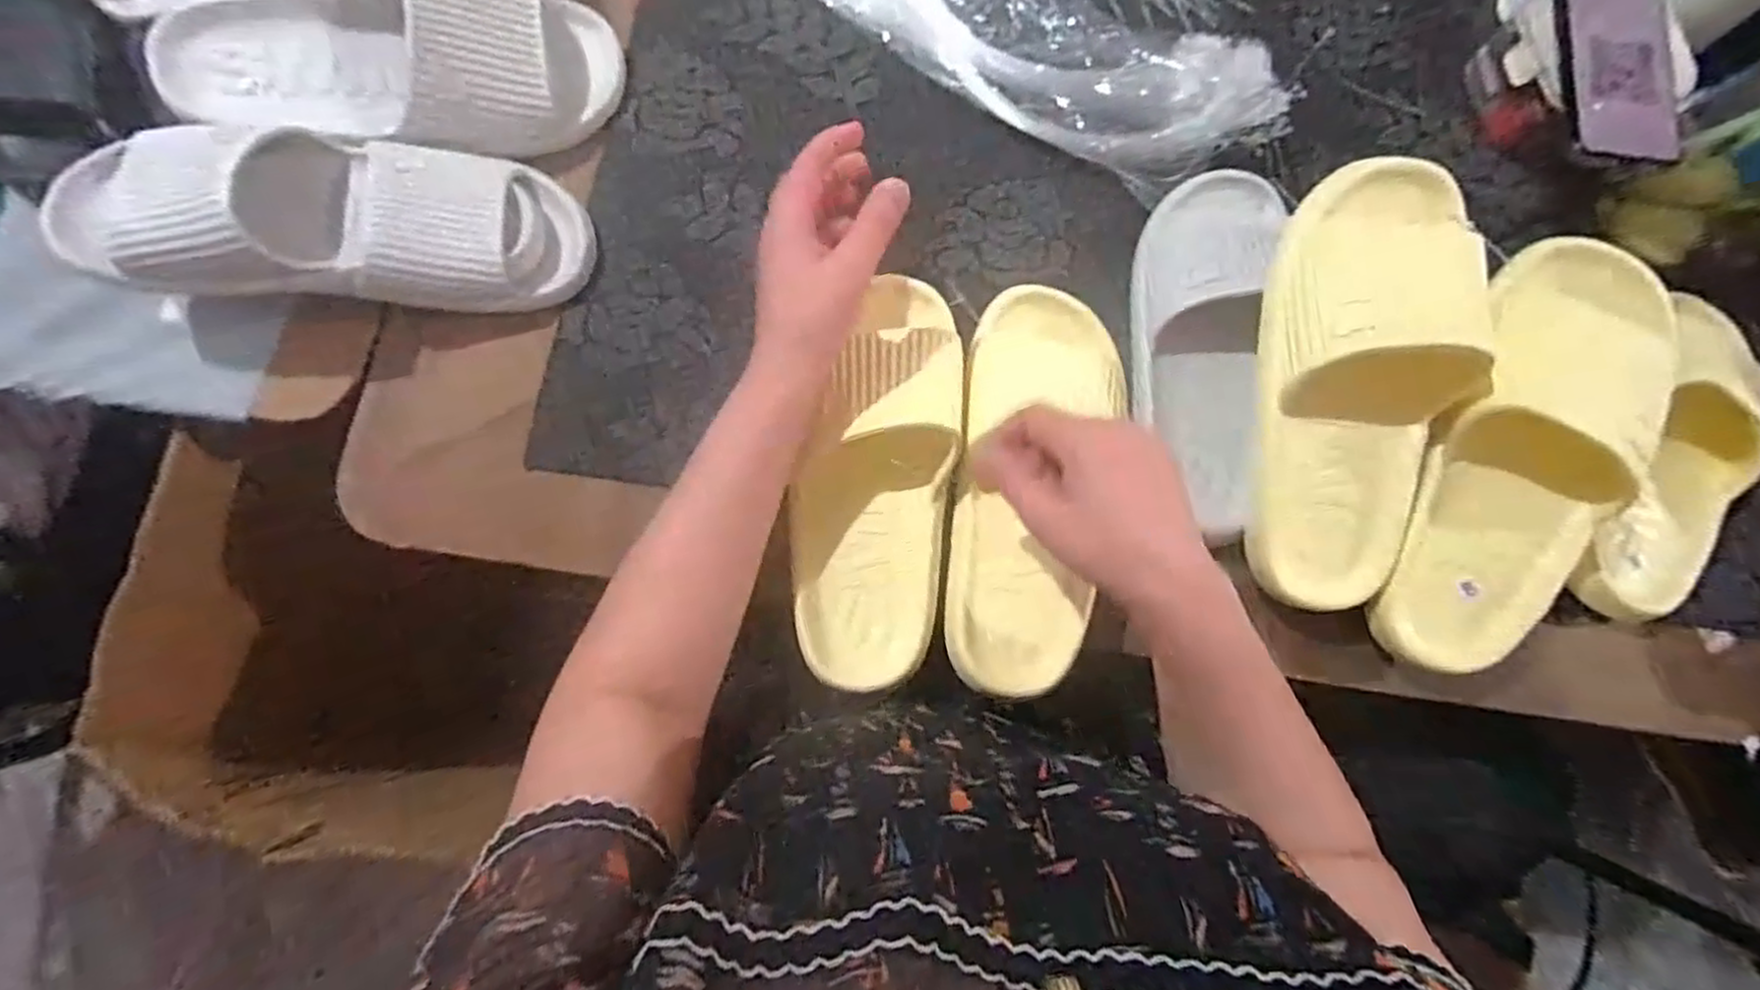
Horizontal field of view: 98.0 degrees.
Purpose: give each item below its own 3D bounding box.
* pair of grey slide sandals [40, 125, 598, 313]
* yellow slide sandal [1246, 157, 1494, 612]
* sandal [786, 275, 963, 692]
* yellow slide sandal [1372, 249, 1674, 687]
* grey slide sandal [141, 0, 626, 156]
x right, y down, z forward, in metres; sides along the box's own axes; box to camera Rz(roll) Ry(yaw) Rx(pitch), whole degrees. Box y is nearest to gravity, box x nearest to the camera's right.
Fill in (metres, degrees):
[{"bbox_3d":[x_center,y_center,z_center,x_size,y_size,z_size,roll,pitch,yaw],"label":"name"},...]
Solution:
[{"bbox_3d":[-0.329,-0.169,0.470,0.278,0.073,0.108,-3,76,-22],"label":"pair of grey slide sandals"},{"bbox_3d":[0.279,-0.063,0.435,0.104,0.074,0.261,6,97,0],"label":"yellow slide sandal"},{"bbox_3d":[-0.001,-0.019,0.466,0.090,0.052,0.259,7,77,0],"label":"sandal"},{"bbox_3d":[0.373,-0.021,0.444,0.104,0.063,0.261,21,95,3],"label":"yellow slide sandal"},{"bbox_3d":[-0.307,-0.279,0.497,0.272,0.064,0.110,-10,104,-20],"label":"grey slide sandal"}]

